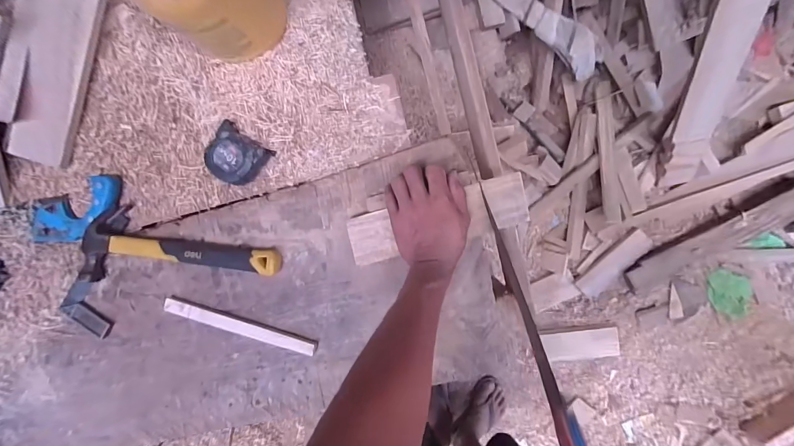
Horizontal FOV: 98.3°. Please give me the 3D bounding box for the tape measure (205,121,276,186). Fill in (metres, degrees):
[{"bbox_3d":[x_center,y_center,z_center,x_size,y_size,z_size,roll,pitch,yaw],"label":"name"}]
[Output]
[{"bbox_3d":[-0.262,-0.107,0.552,0.086,0.032,0.083,40,93,8],"label":"tape measure"}]

